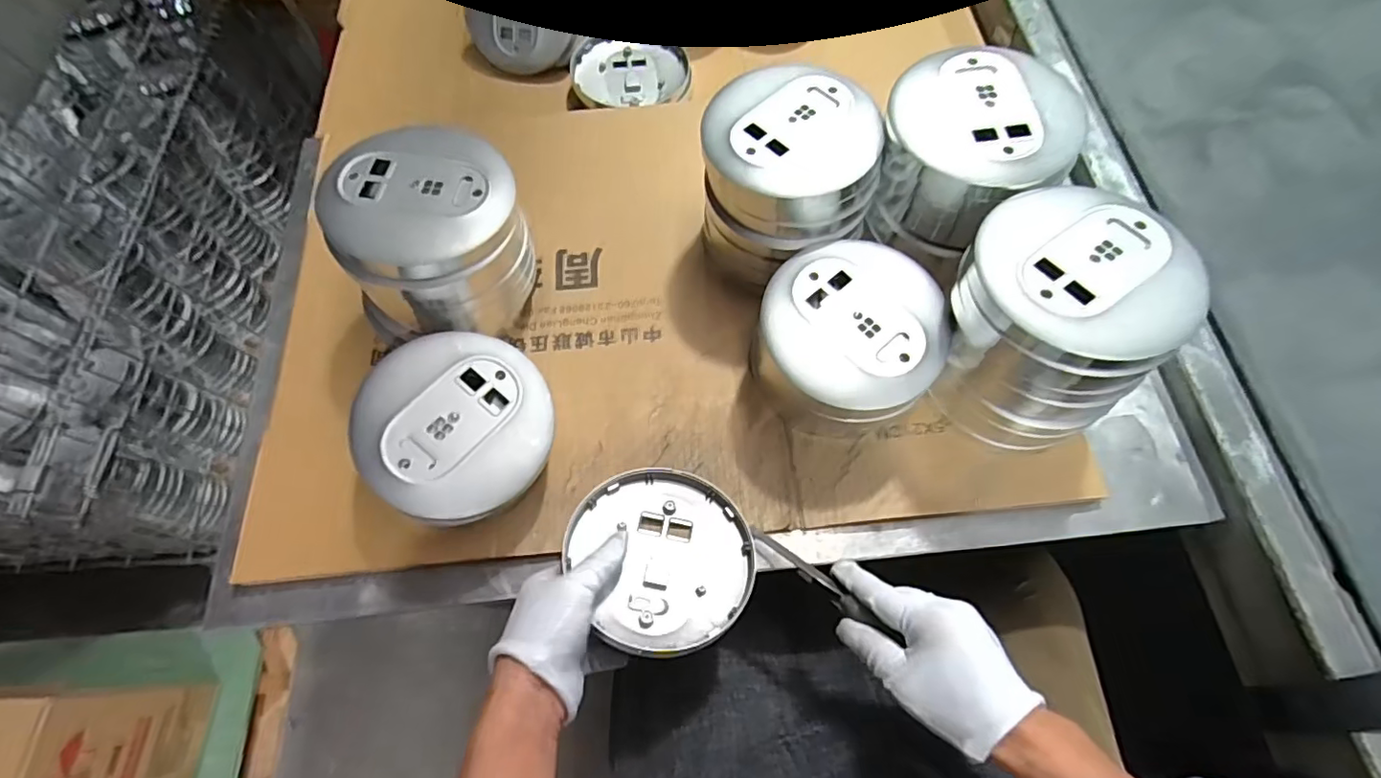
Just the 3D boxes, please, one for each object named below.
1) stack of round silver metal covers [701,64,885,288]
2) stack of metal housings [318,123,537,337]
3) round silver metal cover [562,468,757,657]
[{"bbox_3d":[0.078,-0.163,0.489,0.131,0.138,0.124,42,73,16],"label":"stack of round silver metal covers"},{"bbox_3d":[-0.198,-0.115,0.472,0.141,0.137,0.124,-16,67,-6],"label":"stack of metal housings"},{"bbox_3d":[-0.018,0.120,0.424,0.129,0.024,0.129,4,52,-6],"label":"round silver metal cover"}]

